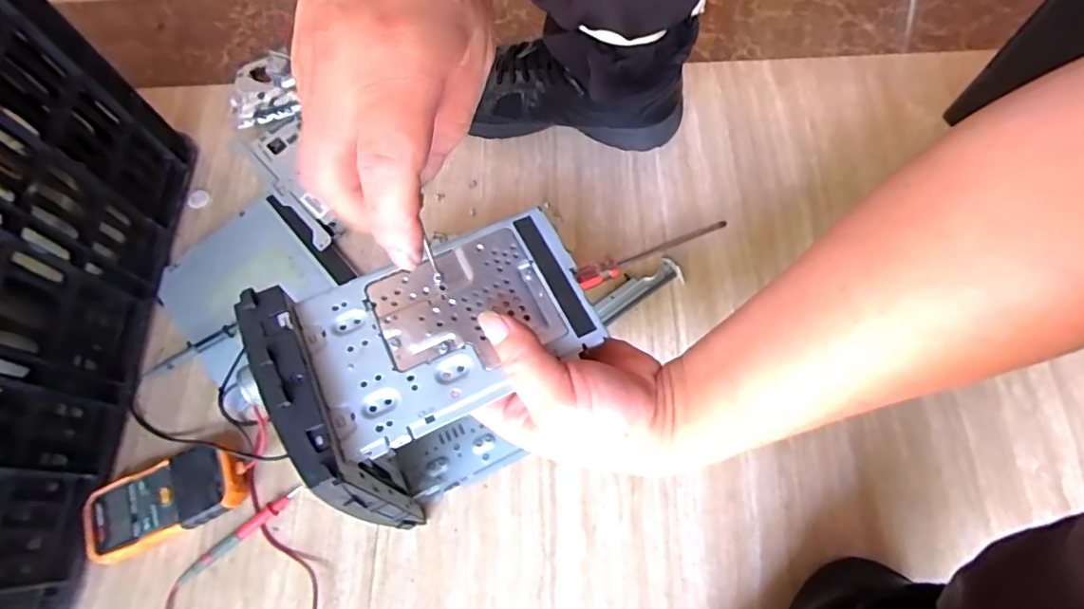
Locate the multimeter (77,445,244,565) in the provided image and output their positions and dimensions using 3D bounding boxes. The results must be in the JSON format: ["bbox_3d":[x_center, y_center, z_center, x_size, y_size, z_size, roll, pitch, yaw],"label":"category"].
[{"bbox_3d":[-0.304,0.159,0.438,0.123,0.026,0.057,-24,71,-7],"label":"multimeter"}]

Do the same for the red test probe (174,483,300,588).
[{"bbox_3d":[-0.244,0.186,0.434,0.111,0.009,0.011,-38,73,-11],"label":"red test probe"}]

